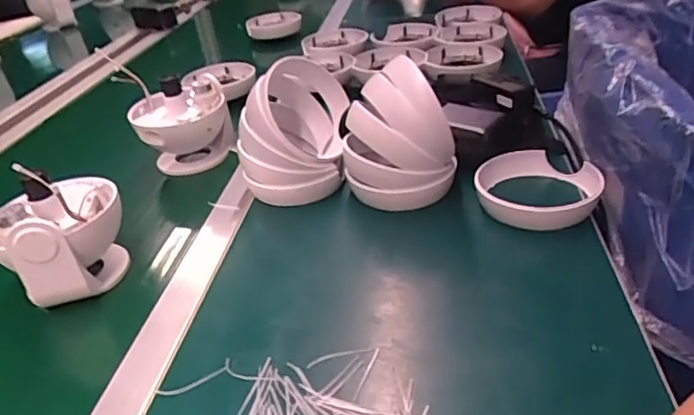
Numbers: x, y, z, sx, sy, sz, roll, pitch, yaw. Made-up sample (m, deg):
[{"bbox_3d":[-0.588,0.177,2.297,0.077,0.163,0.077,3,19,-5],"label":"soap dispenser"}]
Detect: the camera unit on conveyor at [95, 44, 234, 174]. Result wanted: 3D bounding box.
[{"bbox_3d":[-0.209,-0.107,0.718,0.116,0.118,0.107,-13,33,-12],"label":"camera unit on conveyor"}]

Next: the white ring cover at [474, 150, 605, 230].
[{"bbox_3d":[0.187,-0.017,0.561,0.114,0.035,0.112,6,34,18],"label":"white ring cover"}]

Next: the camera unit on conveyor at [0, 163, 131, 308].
[{"bbox_3d":[-0.258,0.020,0.519,0.078,0.109,0.115,3,33,13],"label":"camera unit on conveyor"}]

